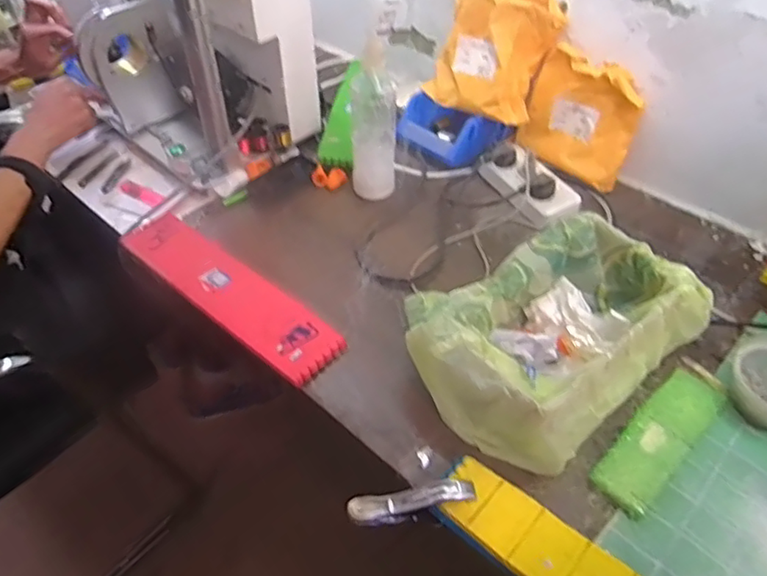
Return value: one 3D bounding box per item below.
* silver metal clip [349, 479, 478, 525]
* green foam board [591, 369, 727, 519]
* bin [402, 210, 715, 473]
[{"bbox_3d":[0.026,0.199,0.542,0.114,0.036,0.022,-6,47,-5],"label":"silver metal clip"},{"bbox_3d":[0.275,0.146,0.582,0.171,0.013,0.056,-35,55,-28],"label":"green foam board"},{"bbox_3d":[0.182,0.042,0.618,0.282,0.102,0.185,-33,54,-27],"label":"bin"}]

